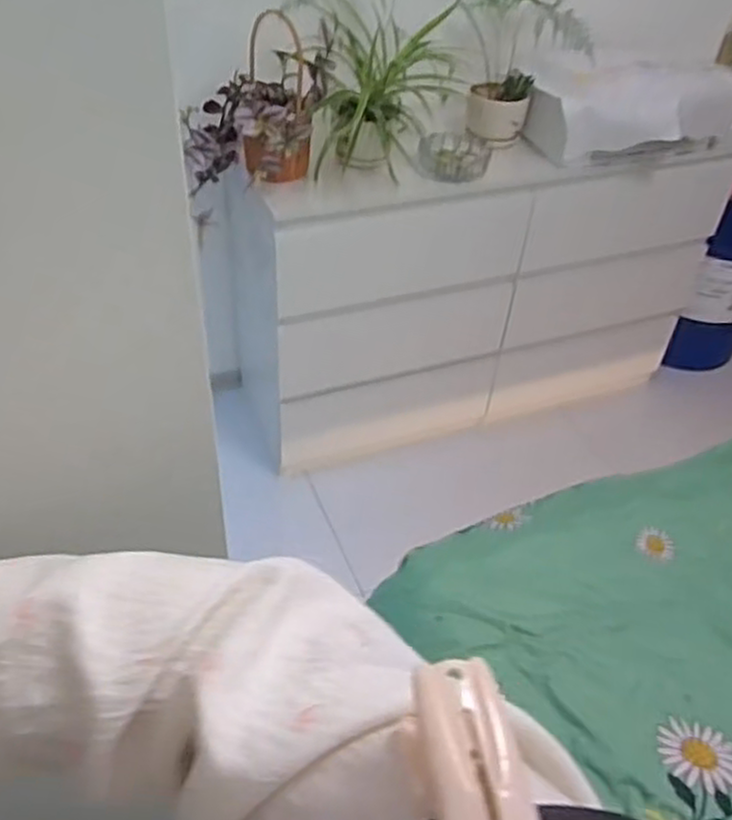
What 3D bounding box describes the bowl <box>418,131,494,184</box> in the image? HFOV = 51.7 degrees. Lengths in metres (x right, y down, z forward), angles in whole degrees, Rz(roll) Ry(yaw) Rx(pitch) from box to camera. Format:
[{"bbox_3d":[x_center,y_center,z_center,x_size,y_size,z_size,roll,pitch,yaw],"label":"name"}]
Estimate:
[{"bbox_3d":[0.188,-0.535,1.581,0.139,0.062,0.135,3,44,-2],"label":"bowl"}]

